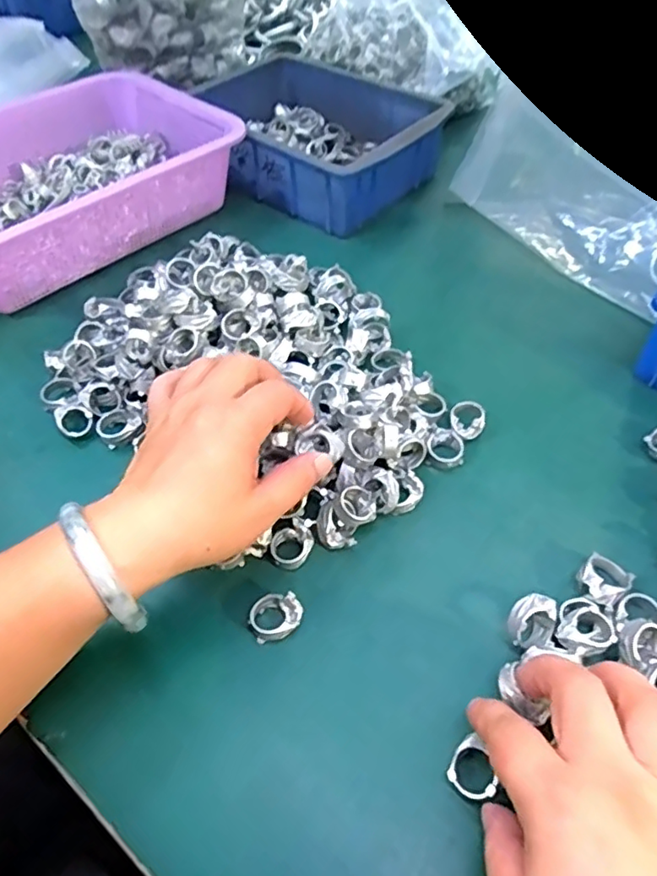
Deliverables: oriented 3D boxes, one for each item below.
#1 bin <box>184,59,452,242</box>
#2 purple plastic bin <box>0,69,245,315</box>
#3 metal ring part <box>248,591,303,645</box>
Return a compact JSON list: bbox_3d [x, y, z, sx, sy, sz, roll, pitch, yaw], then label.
[{"bbox_3d":[-0.022,-0.319,0.617,0.257,0.078,0.184,34,58,26],"label":"bin"},{"bbox_3d":[-0.251,-0.246,0.550,0.236,0.075,0.289,32,57,25],"label":"purple plastic bin"},{"bbox_3d":[-0.029,0.097,0.313,0.029,0.015,0.022,-4,50,-3],"label":"metal ring part"}]

